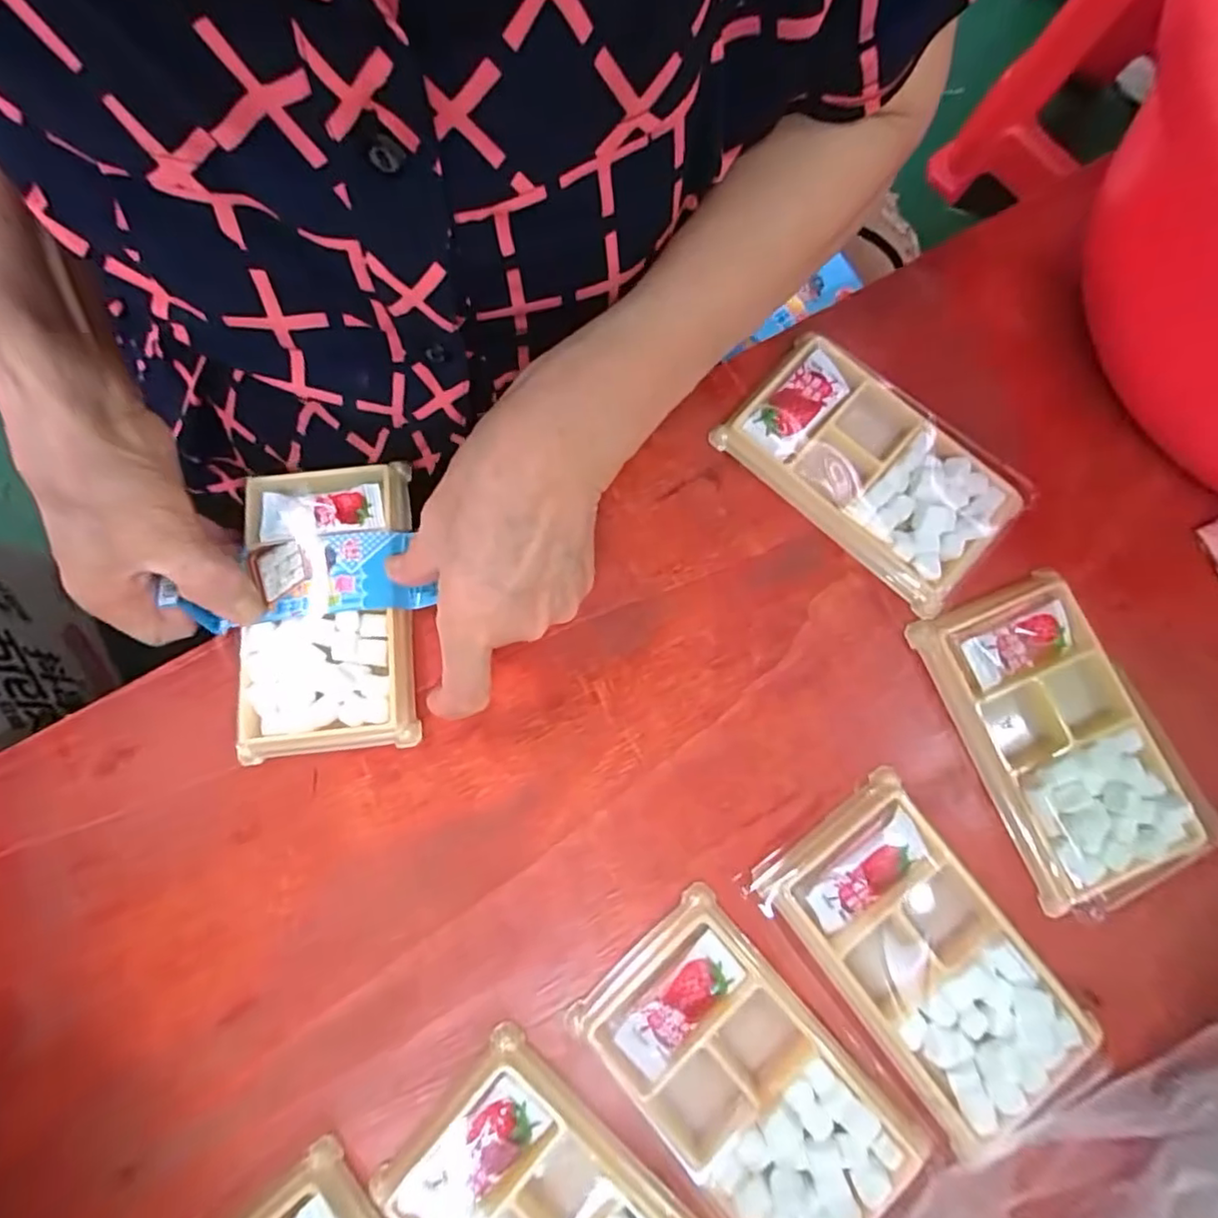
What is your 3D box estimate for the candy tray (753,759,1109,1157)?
[{"bbox_3d":[0.129,0.143,0.248,0.075,0.015,0.129,-38,80,-6],"label":"candy tray"}]

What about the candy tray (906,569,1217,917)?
[{"bbox_3d":[0.199,0.055,0.264,0.074,0.014,0.131,-21,79,-3],"label":"candy tray"}]

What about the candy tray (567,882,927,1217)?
[{"bbox_3d":[0.055,0.190,0.240,0.075,0.011,0.129,-42,81,-7],"label":"candy tray"}]

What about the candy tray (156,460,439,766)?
[{"bbox_3d":[-0.131,-0.002,0.278,0.084,0.014,0.133,-11,78,-1],"label":"candy tray"}]

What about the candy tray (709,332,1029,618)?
[{"bbox_3d":[0.125,-0.069,0.293,0.132,0.015,0.074,42,82,9],"label":"candy tray"}]

